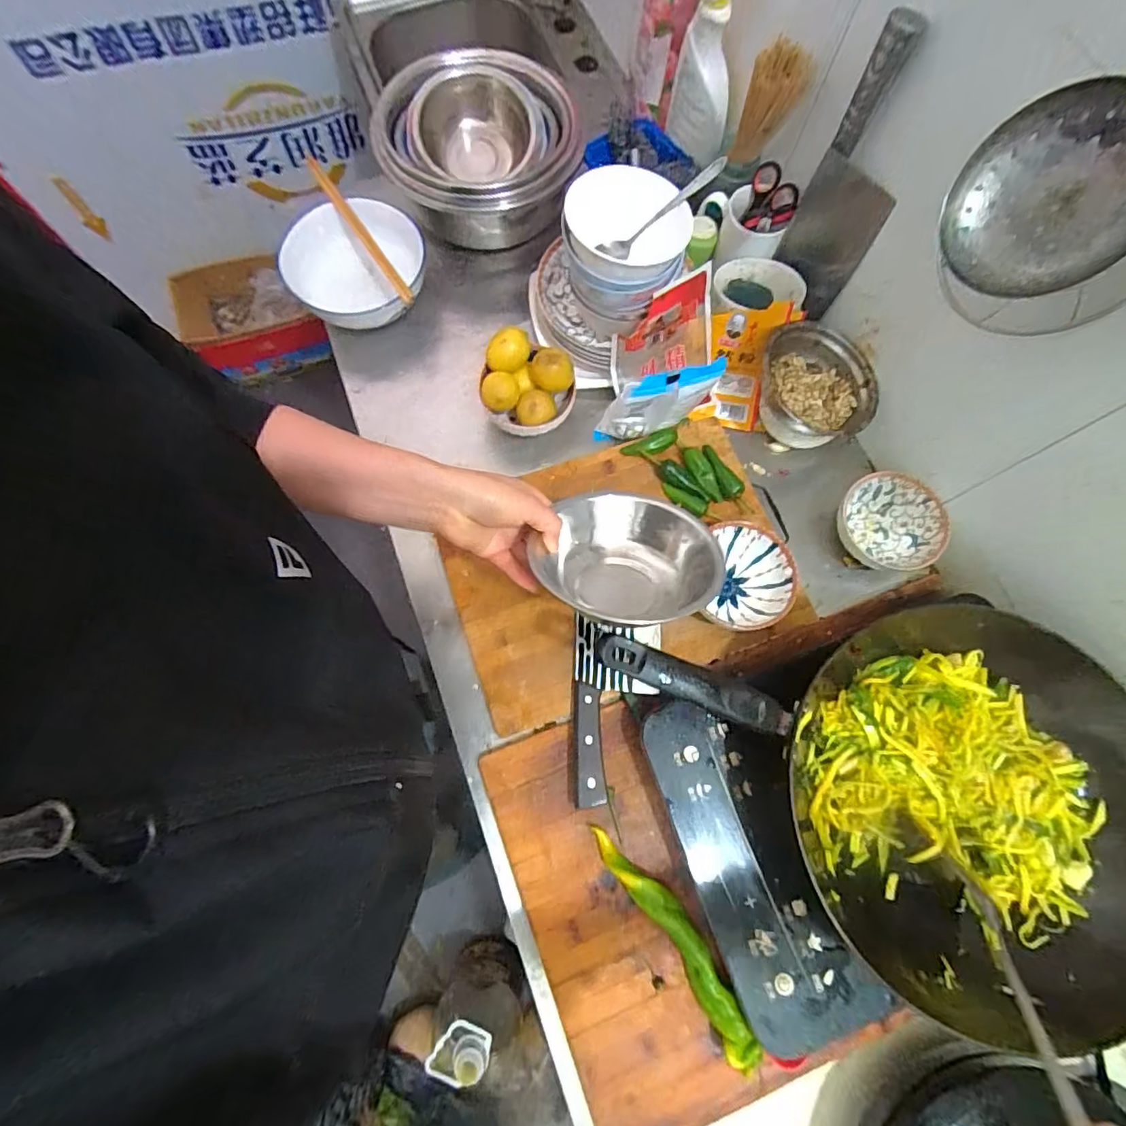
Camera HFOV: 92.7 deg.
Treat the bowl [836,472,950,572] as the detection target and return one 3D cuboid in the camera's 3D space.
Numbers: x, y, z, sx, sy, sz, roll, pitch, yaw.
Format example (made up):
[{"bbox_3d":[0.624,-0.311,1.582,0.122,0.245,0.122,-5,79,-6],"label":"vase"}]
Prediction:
[{"bbox_3d":[0.382,-0.045,0.637,0.109,0.057,0.114,1,73,-2],"label":"bowl"}]

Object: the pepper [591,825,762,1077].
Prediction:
[{"bbox_3d":[0.104,0.346,0.501,0.037,0.036,0.222,-33,77,-11],"label":"pepper"}]

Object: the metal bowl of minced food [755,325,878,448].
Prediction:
[{"bbox_3d":[0.307,-0.209,0.661,0.129,0.077,0.138,1,73,-2],"label":"metal bowl of minced food"}]

